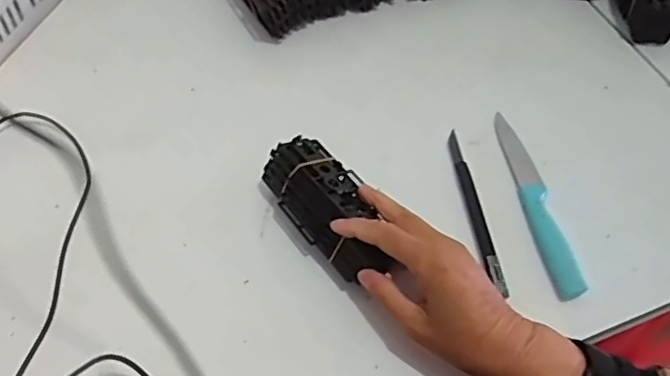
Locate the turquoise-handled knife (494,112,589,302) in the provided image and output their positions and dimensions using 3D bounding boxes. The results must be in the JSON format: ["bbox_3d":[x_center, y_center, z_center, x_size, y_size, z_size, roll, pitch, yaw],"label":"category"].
[{"bbox_3d":[0.165,0.005,0.478,0.023,0.012,0.180,-8,56,-3],"label":"turquoise-handled knife"}]

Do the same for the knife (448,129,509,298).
[{"bbox_3d":[0.115,0.011,0.479,0.012,0.010,0.150,-7,56,-2],"label":"knife"}]

